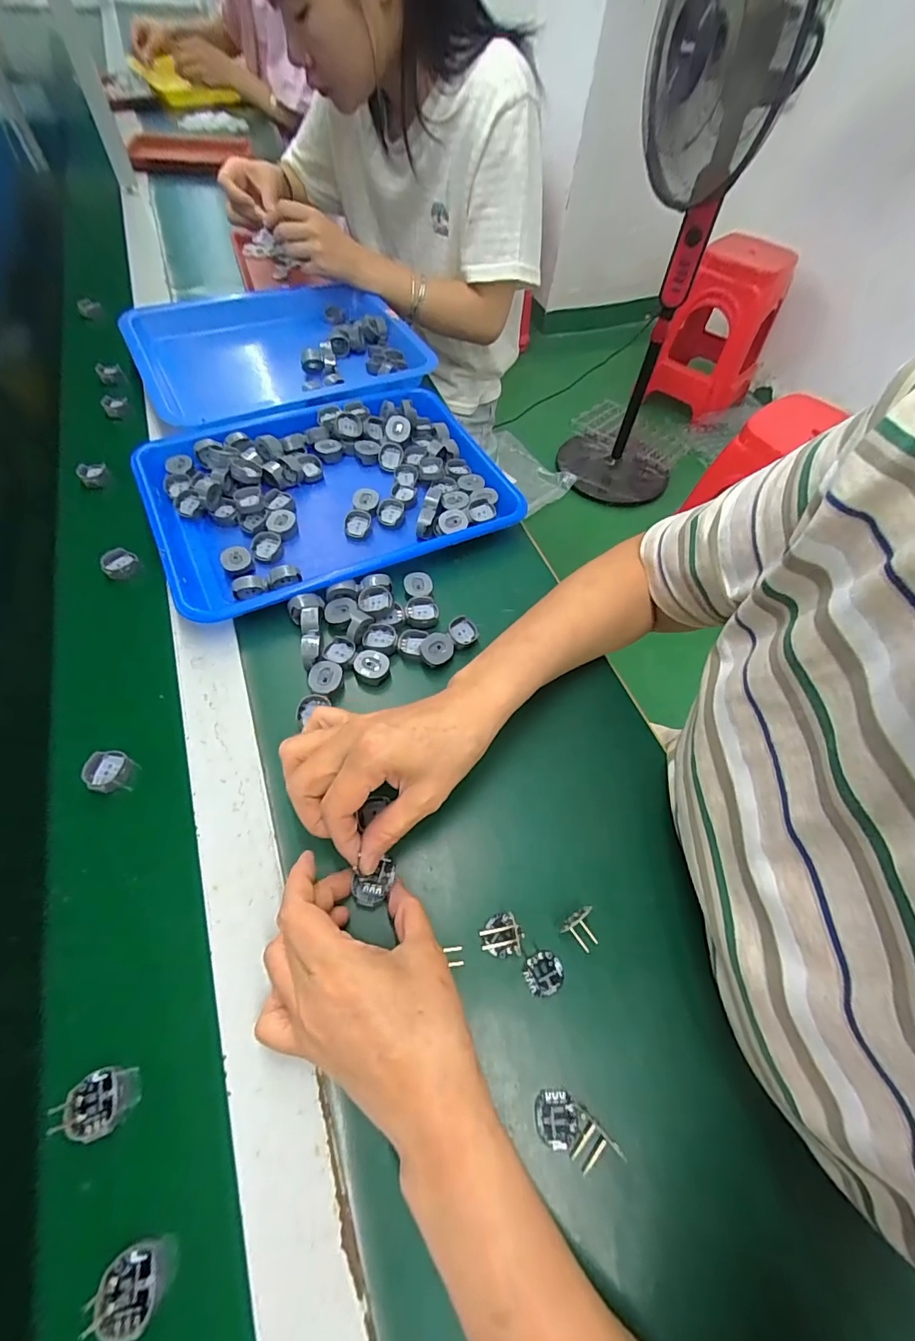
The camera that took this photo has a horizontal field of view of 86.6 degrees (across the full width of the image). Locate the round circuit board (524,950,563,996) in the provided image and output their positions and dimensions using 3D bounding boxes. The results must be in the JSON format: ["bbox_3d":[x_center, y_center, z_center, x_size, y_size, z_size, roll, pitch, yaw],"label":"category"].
[{"bbox_3d":[0.053,0.186,0.298,0.025,0.004,0.022,-39,69,-24],"label":"round circuit board"}]

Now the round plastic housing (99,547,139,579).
[{"bbox_3d":[-0.311,-0.098,0.450,0.029,0.019,0.023,-39,69,-24],"label":"round plastic housing"}]

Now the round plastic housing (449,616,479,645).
[{"bbox_3d":[0.004,-0.033,0.418,0.026,0.011,0.024,2,59,-3],"label":"round plastic housing"}]

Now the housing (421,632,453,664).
[{"bbox_3d":[-0.017,-0.018,0.402,0.027,0.011,0.025,2,59,-3],"label":"housing"}]

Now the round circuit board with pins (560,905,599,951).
[{"bbox_3d":[0.080,0.164,0.306,0.023,0.015,0.023,-35,68,-21],"label":"round circuit board with pins"}]

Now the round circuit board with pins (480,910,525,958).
[{"bbox_3d":[0.029,0.168,0.308,0.027,0.004,0.024,-7,60,-8],"label":"round circuit board with pins"}]

